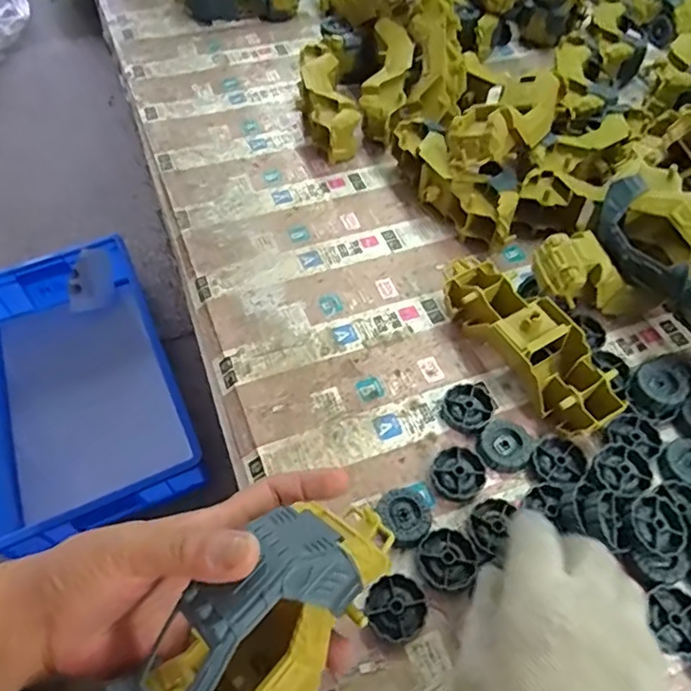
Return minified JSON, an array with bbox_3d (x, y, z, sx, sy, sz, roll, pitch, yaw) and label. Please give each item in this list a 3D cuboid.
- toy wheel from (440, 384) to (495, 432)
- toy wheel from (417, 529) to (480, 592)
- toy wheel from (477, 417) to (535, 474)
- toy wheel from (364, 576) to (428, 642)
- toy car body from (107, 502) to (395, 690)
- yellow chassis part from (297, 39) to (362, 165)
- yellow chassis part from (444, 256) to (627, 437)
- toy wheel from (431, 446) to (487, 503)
[{"bbox_3d":[0.095,0.049,0.439,0.039,0.013,0.039,1,55,-1],"label":"toy wheel"},{"bbox_3d":[0.068,0.143,0.373,0.037,0.012,0.037,1,55,-1],"label":"toy wheel"},{"bbox_3d":[0.119,0.076,0.419,0.039,0.014,0.038,1,55,-1],"label":"toy wheel"},{"bbox_3d":[0.032,0.168,0.357,0.038,0.011,0.036,1,55,-1],"label":"toy wheel"},{"bbox_3d":[-0.044,0.138,0.254,0.063,0.063,0.168,38,67,22],"label":"toy car body"},{"bbox_3d":[-0.022,-0.280,0.645,0.057,0.056,0.180,-6,56,-6],"label":"yellow chassis part"},{"bbox_3d":[0.145,-0.005,0.456,0.061,0.053,0.179,-24,59,-16],"label":"yellow chassis part"},{"bbox_3d":[0.081,0.094,0.407,0.038,0.011,0.038,1,55,-1],"label":"toy wheel"}]

